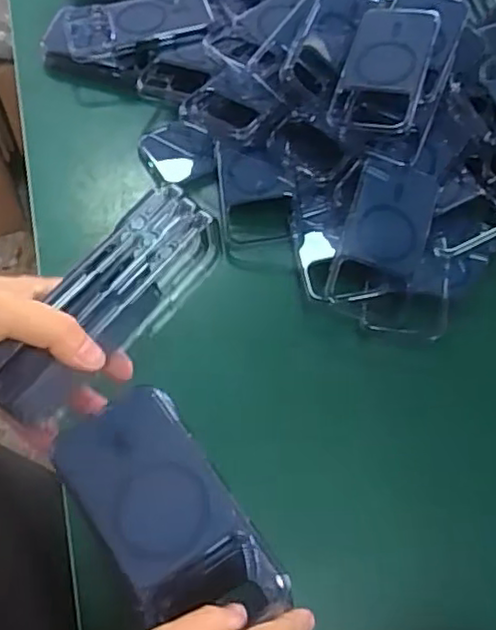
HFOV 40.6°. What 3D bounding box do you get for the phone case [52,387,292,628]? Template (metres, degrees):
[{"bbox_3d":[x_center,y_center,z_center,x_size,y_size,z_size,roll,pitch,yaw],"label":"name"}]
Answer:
[{"bbox_3d":[-0.046,0.111,0.373,0.073,0.007,0.145,-30,68,-18],"label":"phone case"}]

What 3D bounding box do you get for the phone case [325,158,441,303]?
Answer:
[{"bbox_3d":[0.125,-0.073,0.607,0.074,0.018,0.150,17,89,6],"label":"phone case"}]

